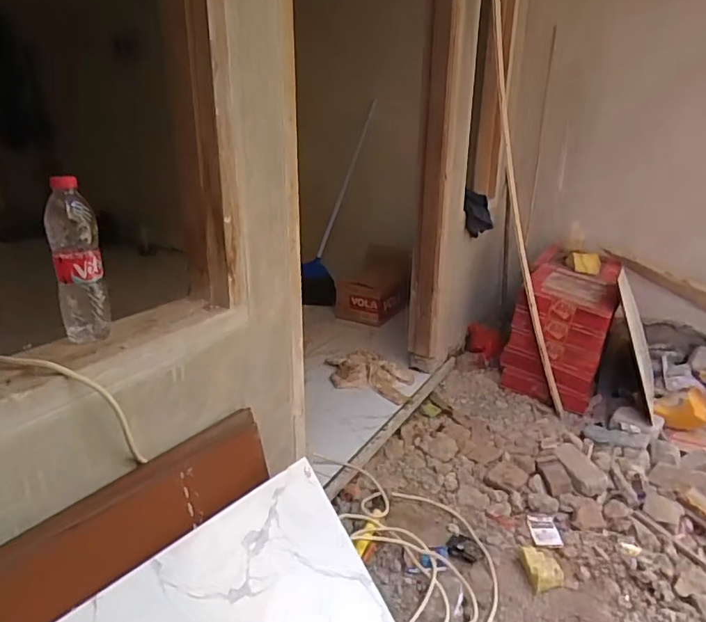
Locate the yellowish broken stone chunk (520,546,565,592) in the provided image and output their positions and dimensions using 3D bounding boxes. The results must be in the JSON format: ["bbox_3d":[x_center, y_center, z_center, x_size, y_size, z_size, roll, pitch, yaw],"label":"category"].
[{"bbox_3d":[0.444,0.596,1.202,0.073,0.034,0.095,-2,20,-7],"label":"yellowish broken stone chunk"}]

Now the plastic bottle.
[{"bbox_3d":[-0.382,-0.070,0.719,0.059,0.220,0.067,-12,23,-30],"label":"plastic bottle"}]

